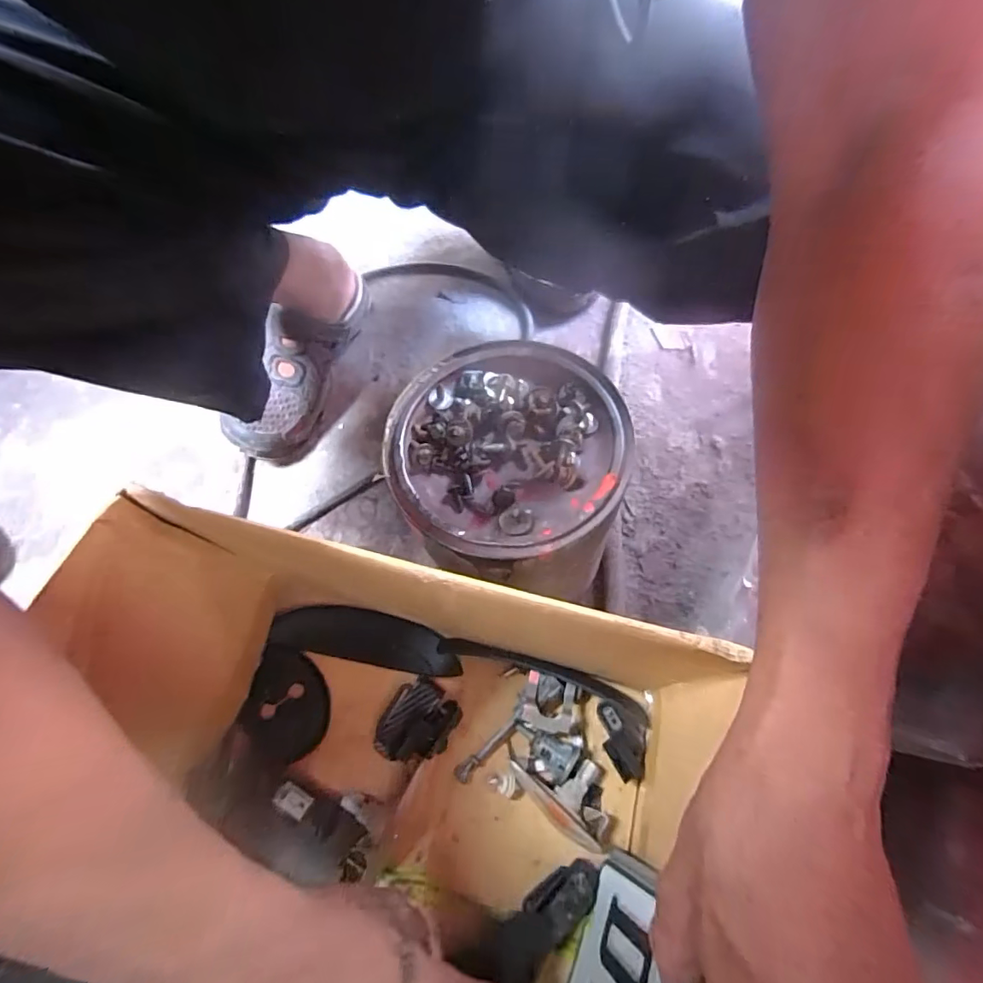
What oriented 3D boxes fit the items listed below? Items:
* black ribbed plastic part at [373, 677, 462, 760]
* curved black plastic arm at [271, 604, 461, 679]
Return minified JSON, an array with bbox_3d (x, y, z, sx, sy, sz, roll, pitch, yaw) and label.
[{"bbox_3d":[-0.059,0.179,0.385,0.059,0.010,0.059,-4,55,6],"label":"black ribbed plastic part"},{"bbox_3d":[-0.102,0.120,0.412,0.150,0.020,0.043,9,68,5],"label":"curved black plastic arm"}]

